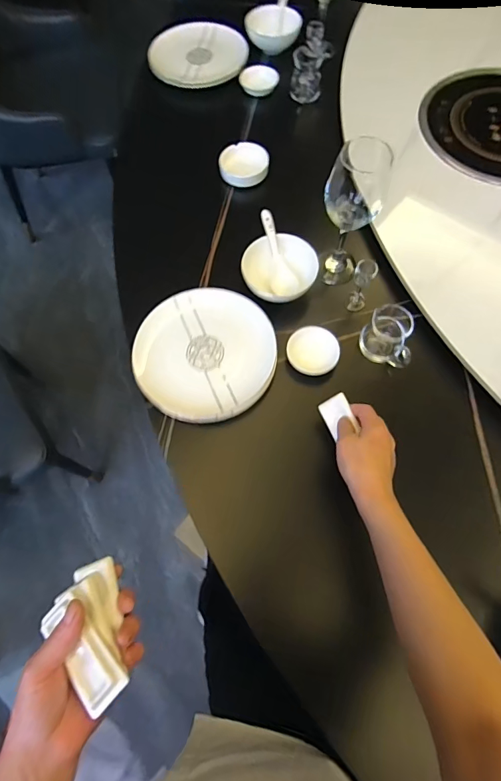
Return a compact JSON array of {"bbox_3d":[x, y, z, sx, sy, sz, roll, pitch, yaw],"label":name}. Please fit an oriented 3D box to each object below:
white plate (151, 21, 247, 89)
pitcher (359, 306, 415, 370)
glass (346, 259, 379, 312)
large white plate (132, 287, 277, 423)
[{"bbox_3d":[-0.102,-0.704,0.825,0.187,0.022,0.210,13,69,5],"label":"white plate"},{"bbox_3d":[0.197,-0.077,0.552,0.073,0.076,0.054,36,73,14],"label":"pitcher"},{"bbox_3d":[0.165,-0.159,0.589,0.030,0.079,0.040,22,70,9],"label":"glass"},{"bbox_3d":[-0.063,-0.057,0.574,0.194,0.025,0.200,0,68,0],"label":"large white plate"}]

